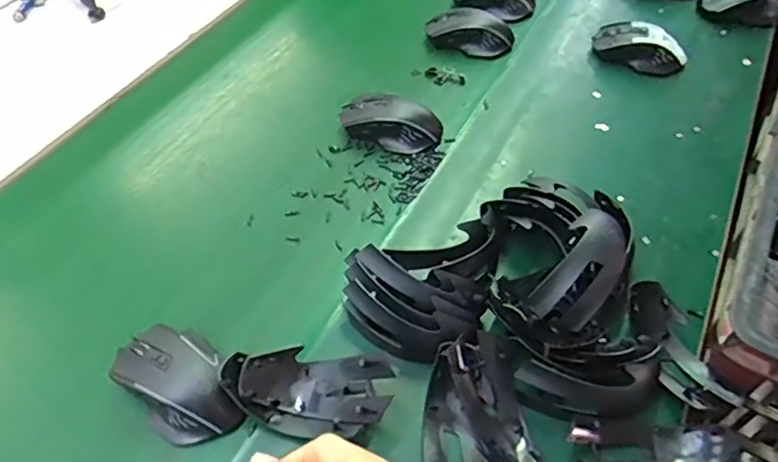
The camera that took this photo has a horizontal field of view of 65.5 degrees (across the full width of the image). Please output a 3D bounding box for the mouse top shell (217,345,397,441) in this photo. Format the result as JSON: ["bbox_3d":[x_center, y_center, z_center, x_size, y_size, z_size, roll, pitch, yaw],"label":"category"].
[{"bbox_3d":[-0.066,0.124,0.474,0.129,0.035,0.059,10,51,8],"label":"mouse top shell"}]

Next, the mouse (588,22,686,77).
[{"bbox_3d":[0.322,-0.238,0.783,0.116,0.041,0.065,29,56,22],"label":"mouse"}]

